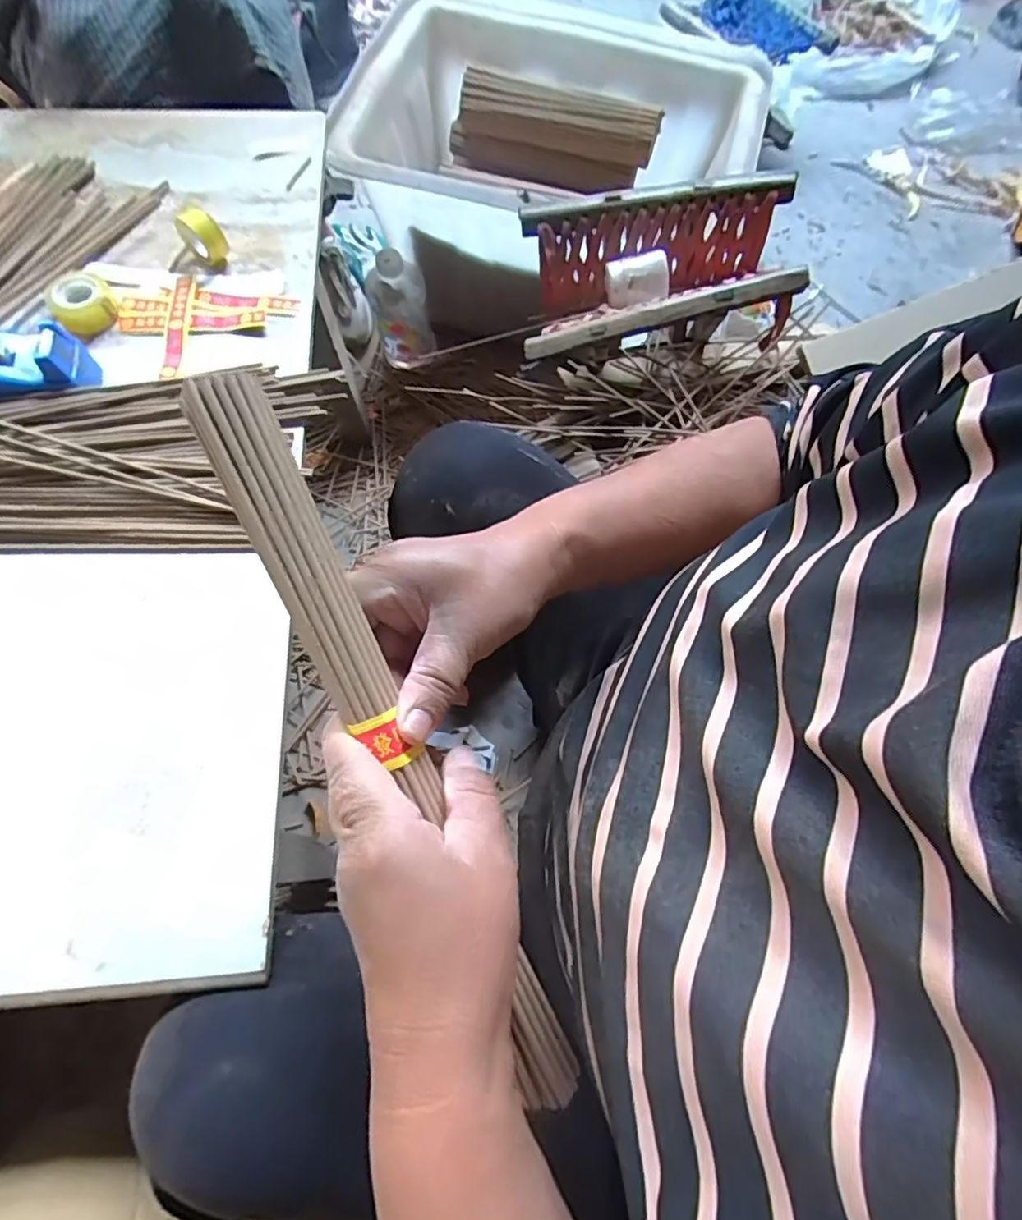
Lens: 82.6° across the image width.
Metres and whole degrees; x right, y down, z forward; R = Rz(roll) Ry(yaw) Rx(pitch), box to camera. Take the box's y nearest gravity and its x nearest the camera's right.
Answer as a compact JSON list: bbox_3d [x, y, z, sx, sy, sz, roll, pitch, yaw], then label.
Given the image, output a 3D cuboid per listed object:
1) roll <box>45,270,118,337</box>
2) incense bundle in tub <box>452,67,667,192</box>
[{"bbox_3d":[-0.362,-0.259,0.492,0.047,0.022,0.052,-34,74,-14],"label":"roll"},{"bbox_3d":[0.068,-0.799,0.990,0.341,0.123,0.080,11,69,1],"label":"incense bundle in tub"}]

